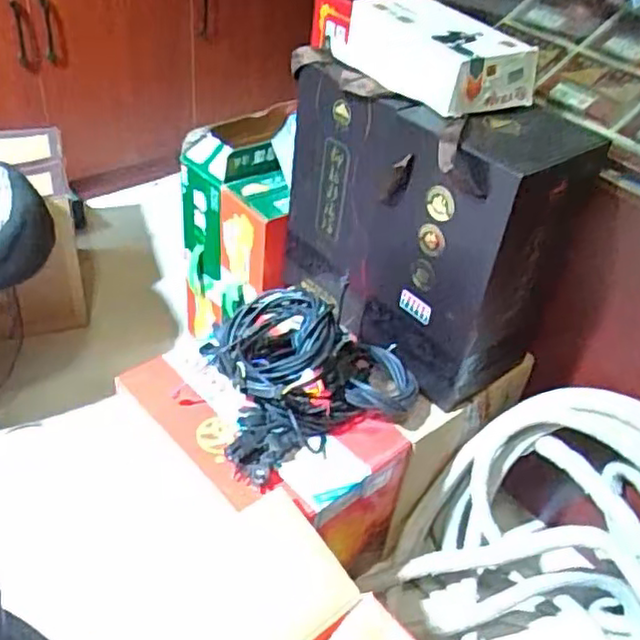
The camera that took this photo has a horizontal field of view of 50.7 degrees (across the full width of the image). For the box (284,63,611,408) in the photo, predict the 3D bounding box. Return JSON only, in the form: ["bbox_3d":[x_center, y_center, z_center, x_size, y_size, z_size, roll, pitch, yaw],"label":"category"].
[{"bbox_3d":[0.136,-0.138,0.943,0.177,0.353,0.373,-24,49,-31],"label":"box"}]

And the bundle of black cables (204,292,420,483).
[{"bbox_3d":[-0.019,0.051,0.885,0.272,0.121,0.217,-18,46,-26],"label":"bundle of black cables"}]

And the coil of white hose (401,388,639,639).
[{"bbox_3d":[0.339,0.320,0.914,0.294,0.359,0.358,-25,49,-32],"label":"coil of white hose"}]

